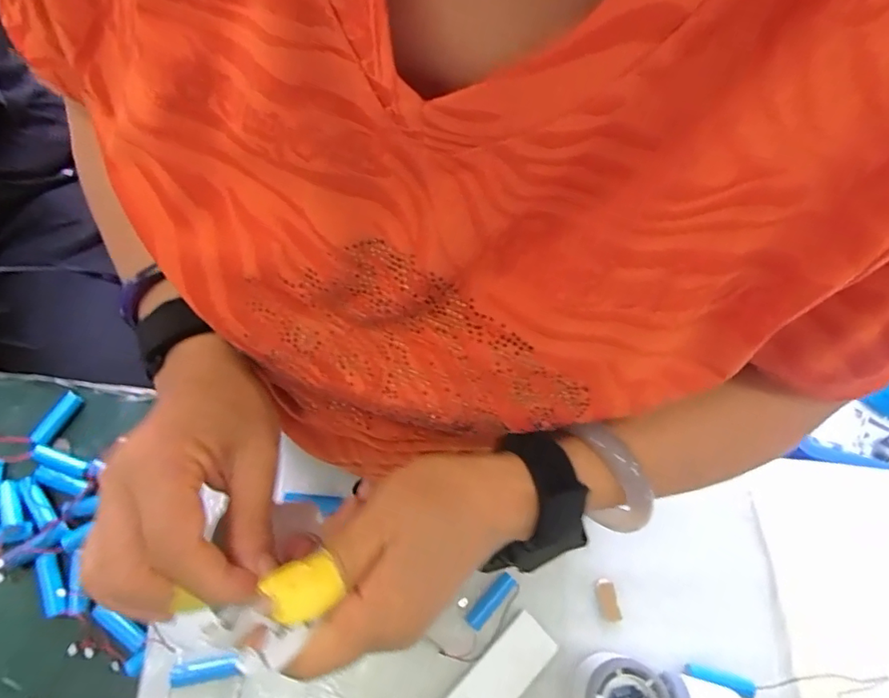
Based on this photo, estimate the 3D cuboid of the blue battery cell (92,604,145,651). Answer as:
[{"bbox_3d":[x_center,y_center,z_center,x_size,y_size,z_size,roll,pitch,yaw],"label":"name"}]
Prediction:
[{"bbox_3d":[-0.255,0.216,0.404,0.050,0.014,0.014,31,69,11],"label":"blue battery cell"}]

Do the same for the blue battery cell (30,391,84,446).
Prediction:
[{"bbox_3d":[-0.350,0.063,0.469,0.010,0.013,0.051,22,66,8],"label":"blue battery cell"}]

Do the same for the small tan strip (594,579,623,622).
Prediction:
[{"bbox_3d":[0.135,0.208,0.429,0.017,0.004,0.031,-7,68,-5],"label":"small tan strip"}]

